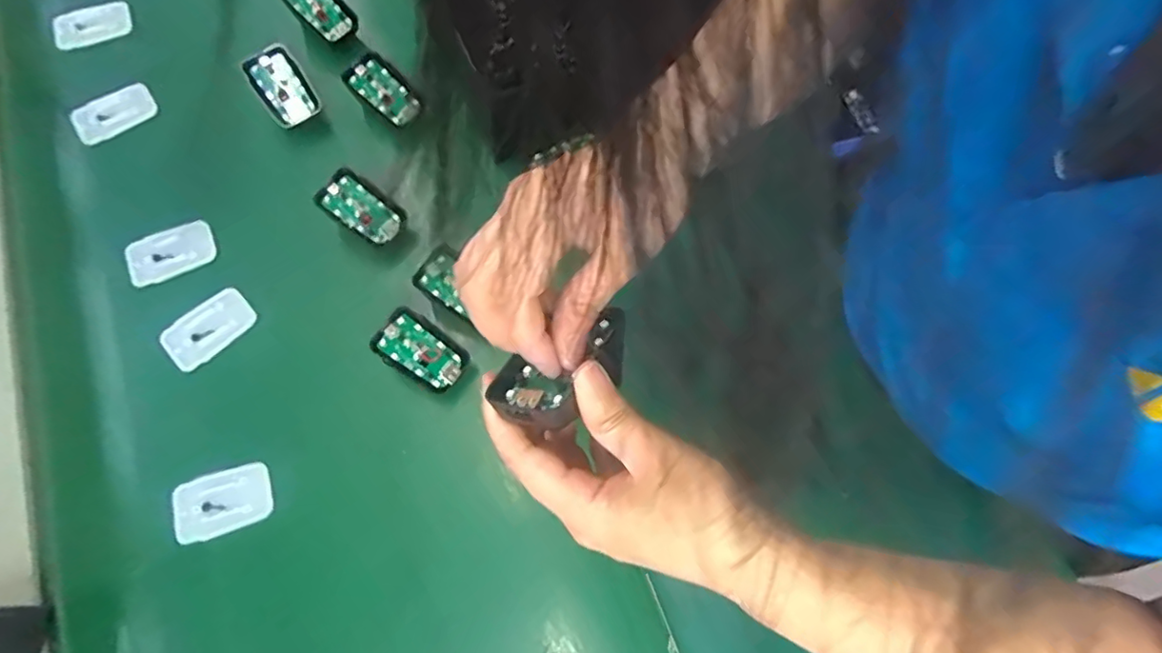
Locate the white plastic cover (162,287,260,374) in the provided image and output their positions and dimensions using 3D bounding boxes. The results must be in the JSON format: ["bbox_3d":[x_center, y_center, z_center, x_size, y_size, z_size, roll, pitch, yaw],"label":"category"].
[{"bbox_3d":[-0.308,0.002,0.470,0.072,0.011,0.044,-39,76,-14],"label":"white plastic cover"}]

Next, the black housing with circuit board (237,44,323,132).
[{"bbox_3d":[-0.273,-0.219,0.520,0.047,0.009,0.068,-35,102,-7],"label":"black housing with circuit board"}]

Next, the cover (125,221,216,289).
[{"bbox_3d":[-0.353,-0.062,0.489,0.069,0.012,0.042,-23,73,-10],"label":"cover"}]

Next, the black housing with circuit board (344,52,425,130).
[{"bbox_3d":[-0.179,-0.215,0.519,0.067,0.008,0.040,41,86,-10],"label":"black housing with circuit board"}]

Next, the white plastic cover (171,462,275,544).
[{"bbox_3d":[-0.268,0.131,0.427,0.069,0.005,0.044,-17,72,-8],"label":"white plastic cover"}]

